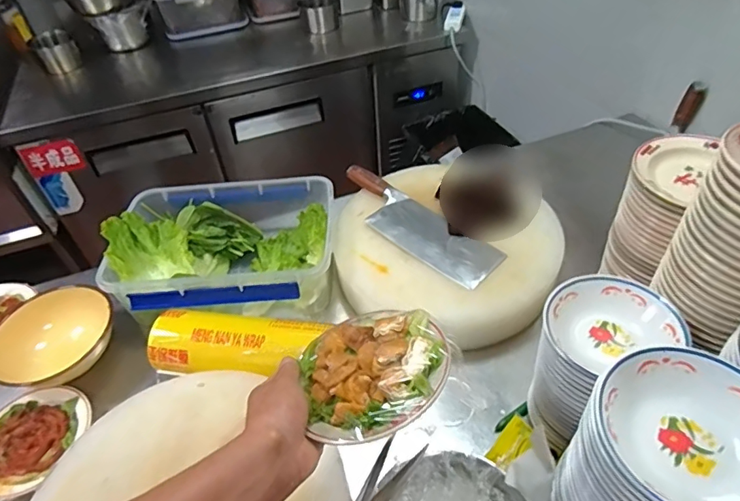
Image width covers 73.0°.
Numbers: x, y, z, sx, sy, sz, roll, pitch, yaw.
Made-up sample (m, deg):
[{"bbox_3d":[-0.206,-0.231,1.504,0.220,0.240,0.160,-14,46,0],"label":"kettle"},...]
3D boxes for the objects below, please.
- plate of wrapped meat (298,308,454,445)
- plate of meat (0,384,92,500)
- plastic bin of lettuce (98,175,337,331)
[{"bbox_3d":[0.006,0.103,0.434,0.126,0.032,0.121,-3,44,3],"label":"plate of wrapped meat"},{"bbox_3d":[-0.455,0.249,0.670,0.122,0.032,0.150,13,47,18],"label":"plate of meat"},{"bbox_3d":[-0.233,-0.002,0.847,0.352,0.122,0.244,-5,44,0],"label":"plastic bin of lettuce"}]

